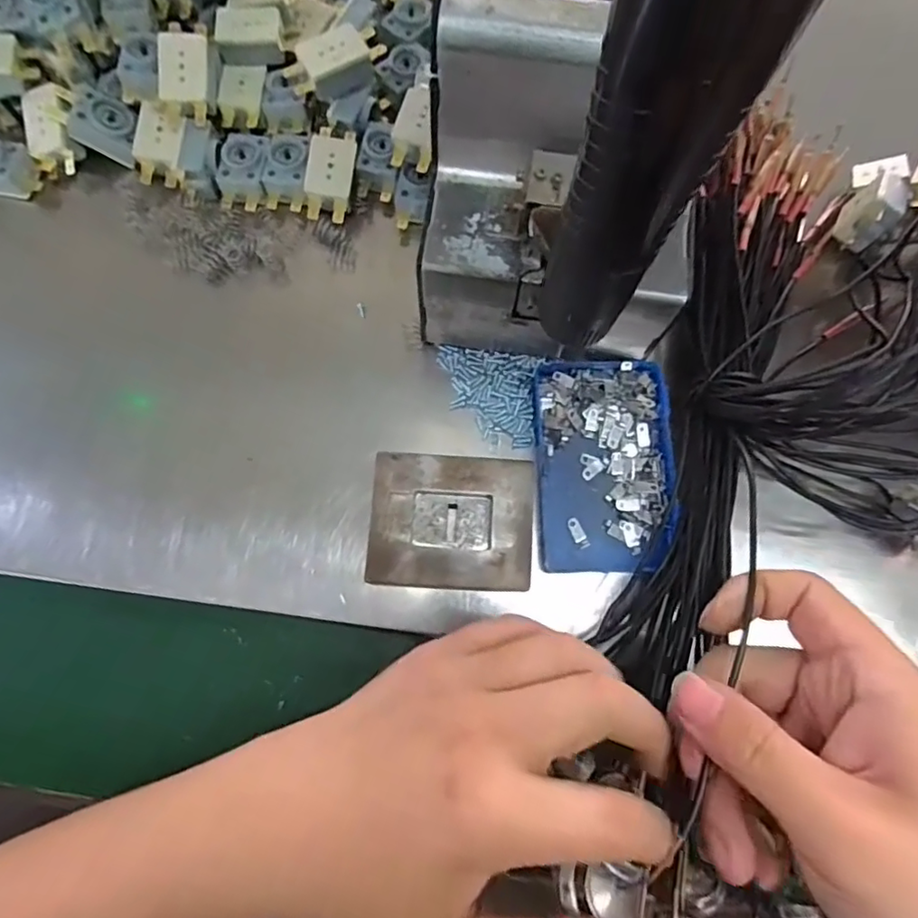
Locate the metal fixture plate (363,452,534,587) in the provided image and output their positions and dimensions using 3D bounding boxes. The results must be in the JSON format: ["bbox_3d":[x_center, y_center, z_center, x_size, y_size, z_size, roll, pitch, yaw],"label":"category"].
[{"bbox_3d":[-0.003,0.033,0.288,0.077,0.027,0.063,3,76,0],"label":"metal fixture plate"}]

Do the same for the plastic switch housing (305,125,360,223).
[{"bbox_3d":[-0.076,-0.172,0.345,0.026,0.022,0.055,3,76,0],"label":"plastic switch housing"}]

